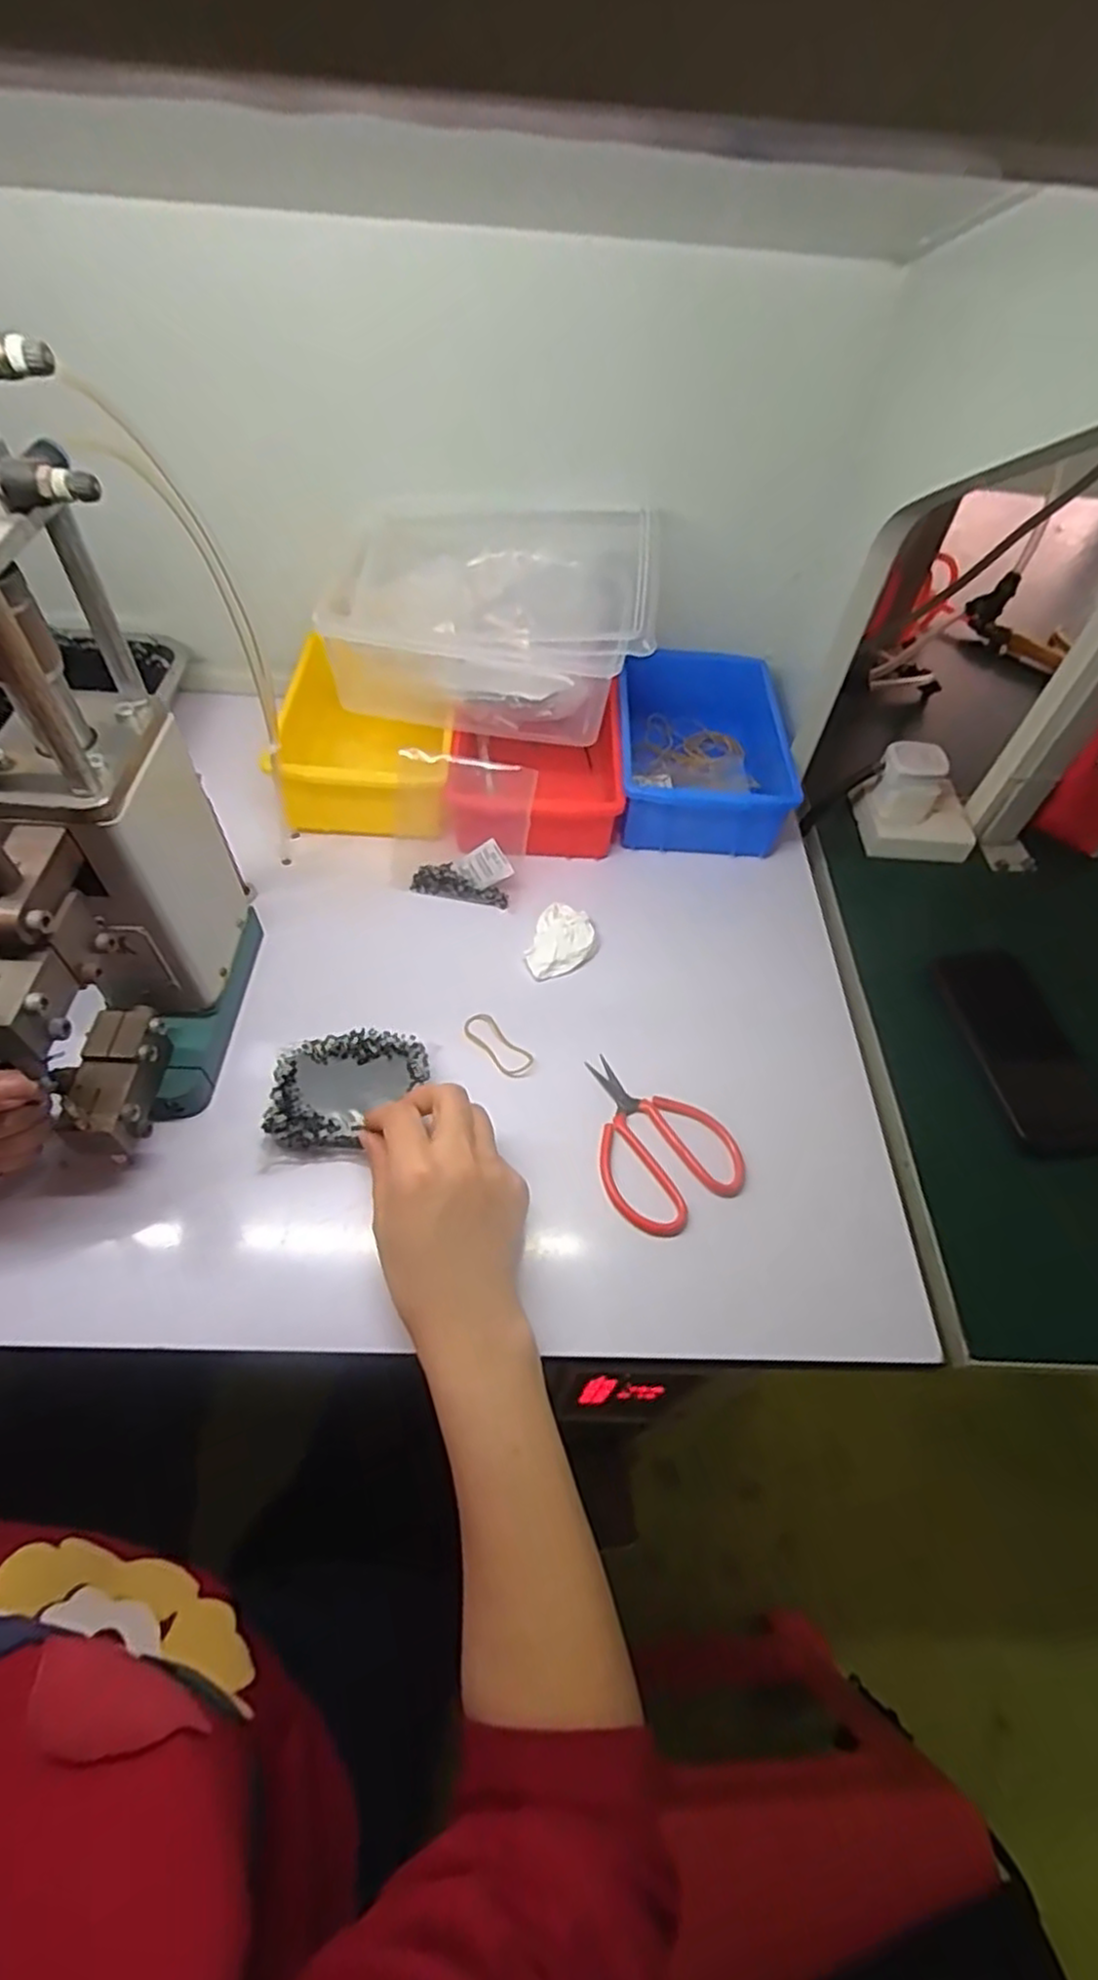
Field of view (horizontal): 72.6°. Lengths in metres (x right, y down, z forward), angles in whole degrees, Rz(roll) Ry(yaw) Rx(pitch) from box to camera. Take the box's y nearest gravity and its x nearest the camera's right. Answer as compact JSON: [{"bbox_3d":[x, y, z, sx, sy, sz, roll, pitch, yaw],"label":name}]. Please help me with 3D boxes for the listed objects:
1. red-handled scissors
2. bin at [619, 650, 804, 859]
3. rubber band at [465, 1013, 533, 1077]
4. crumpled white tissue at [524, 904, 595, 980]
[{"bbox_3d":[0.060,0.087,0.451,0.077,0.019,0.109,-25,60,-20],"label":"red-handled scissors"},{"bbox_3d":[0.128,-0.200,0.626,0.137,0.058,0.196,6,54,1],"label":"bin"},{"bbox_3d":[-0.034,0.035,0.490,0.022,0.004,0.054,-34,63,-24],"label":"rubber band"},{"bbox_3d":[0.008,-0.033,0.533,0.042,0.018,0.059,18,55,9],"label":"crumpled white tissue"}]

